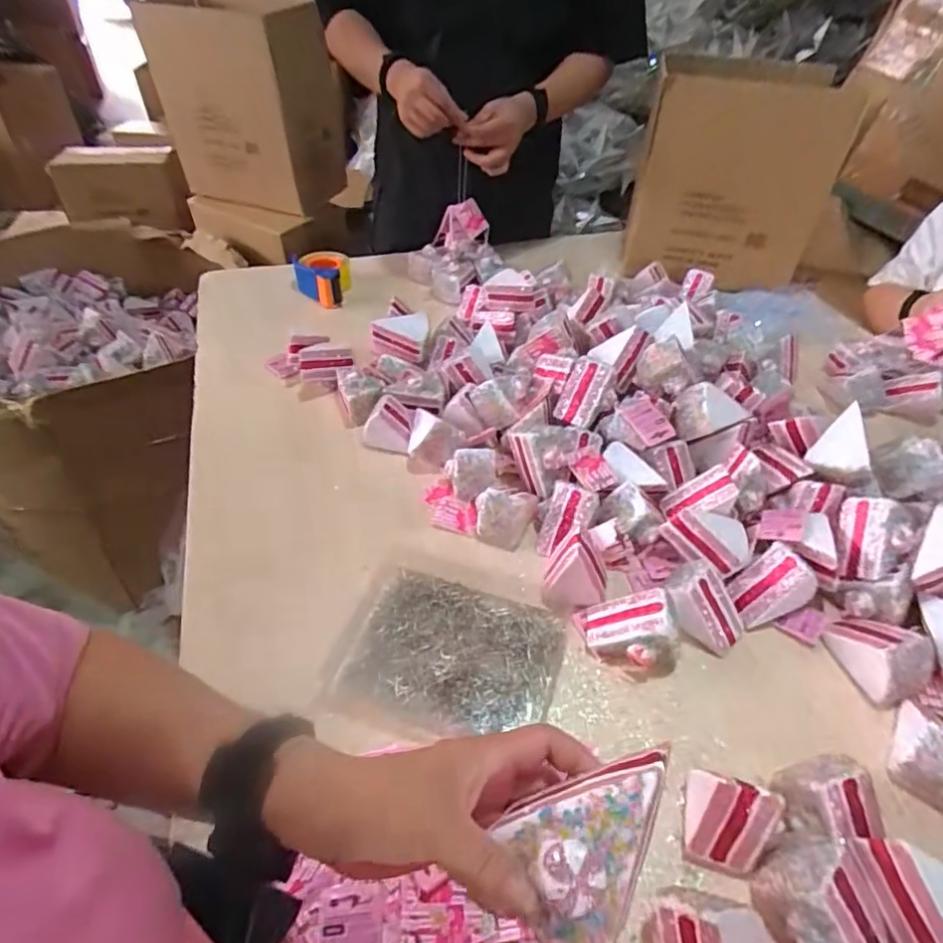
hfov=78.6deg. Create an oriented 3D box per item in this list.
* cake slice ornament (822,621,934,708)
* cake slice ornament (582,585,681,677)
[{"bbox_3d":[0.405,0.177,0.569,0.072,0.061,0.093,-15,47,-17],"label":"cake slice ornament"},{"bbox_3d":[0.164,0.159,0.579,0.088,0.062,0.067,6,44,4],"label":"cake slice ornament"}]

